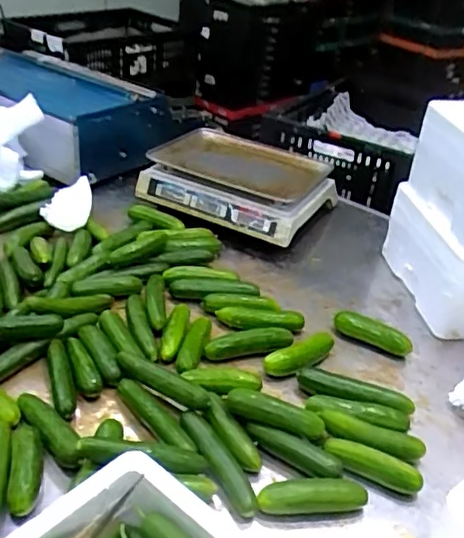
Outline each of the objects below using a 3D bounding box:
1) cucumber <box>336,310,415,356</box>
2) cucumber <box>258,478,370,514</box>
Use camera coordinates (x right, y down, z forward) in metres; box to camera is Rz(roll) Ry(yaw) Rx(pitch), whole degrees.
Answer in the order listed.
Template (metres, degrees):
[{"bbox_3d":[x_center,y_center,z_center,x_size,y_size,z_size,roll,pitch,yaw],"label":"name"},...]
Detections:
[{"bbox_3d":[0.226,0.106,0.929,0.128,0.038,0.033,18,34,16],"label":"cucumber"},{"bbox_3d":[0.090,0.255,0.655,0.123,0.028,0.033,1,34,-11],"label":"cucumber"}]

